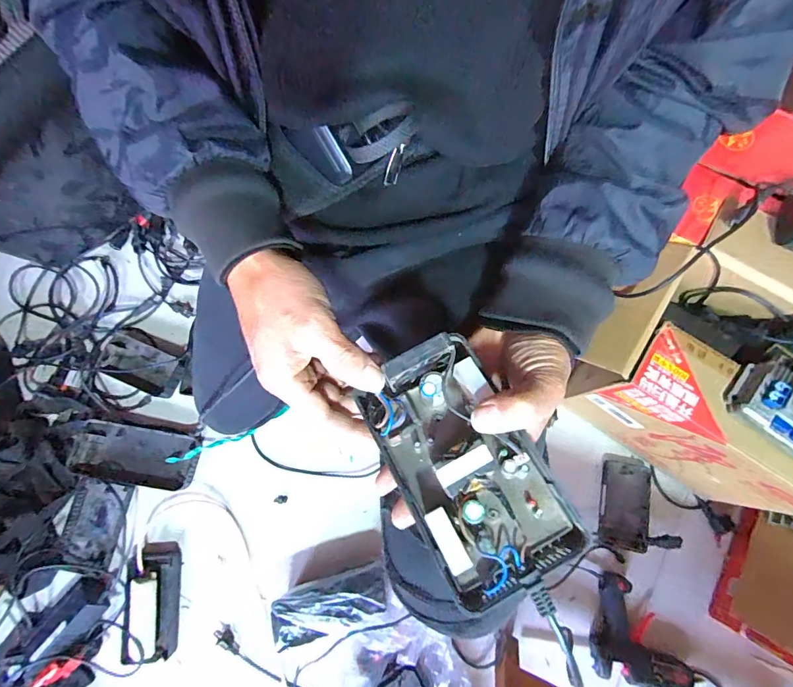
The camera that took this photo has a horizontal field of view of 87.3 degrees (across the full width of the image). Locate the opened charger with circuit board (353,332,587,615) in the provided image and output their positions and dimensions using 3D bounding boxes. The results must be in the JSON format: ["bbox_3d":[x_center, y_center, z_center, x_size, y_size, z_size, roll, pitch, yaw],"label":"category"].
[{"bbox_3d":[0.043,0.078,0.272,0.085,0.038,0.155,-28,78,-7],"label":"opened charger with circuit board"}]

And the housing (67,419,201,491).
[{"bbox_3d":[-0.493,0.207,0.784,0.229,0.031,0.110,9,76,2],"label":"housing"}]

